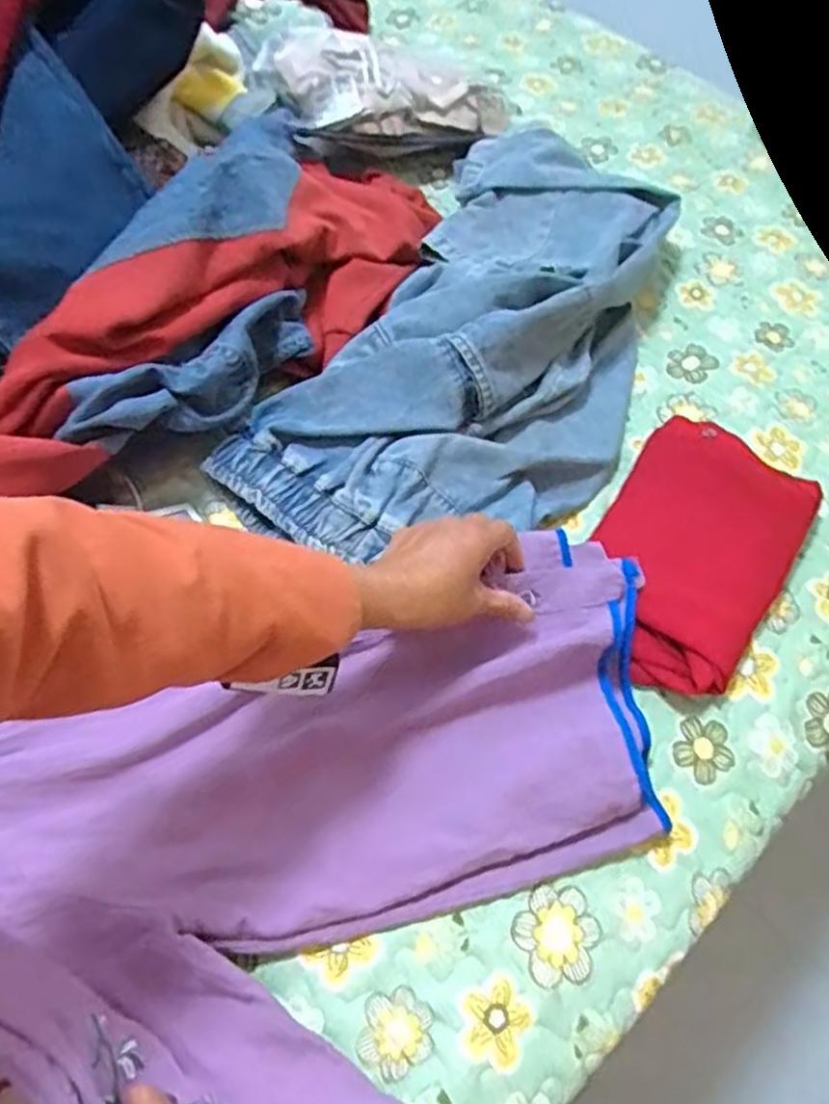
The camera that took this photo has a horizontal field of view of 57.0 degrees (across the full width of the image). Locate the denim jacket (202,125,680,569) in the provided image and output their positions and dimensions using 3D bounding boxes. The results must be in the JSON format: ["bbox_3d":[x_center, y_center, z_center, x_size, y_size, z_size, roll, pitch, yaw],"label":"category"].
[{"bbox_3d":[0.081,-0.211,0.709,0.273,0.096,0.546,25,60,11],"label":"denim jacket"}]

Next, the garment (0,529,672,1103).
[{"bbox_3d":[-0.056,0.173,0.439,0.509,0.098,0.295,-17,61,-14],"label":"garment"}]

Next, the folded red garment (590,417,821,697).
[{"bbox_3d":[0.219,0.000,0.604,0.141,0.053,0.231,29,61,13],"label":"folded red garment"}]

